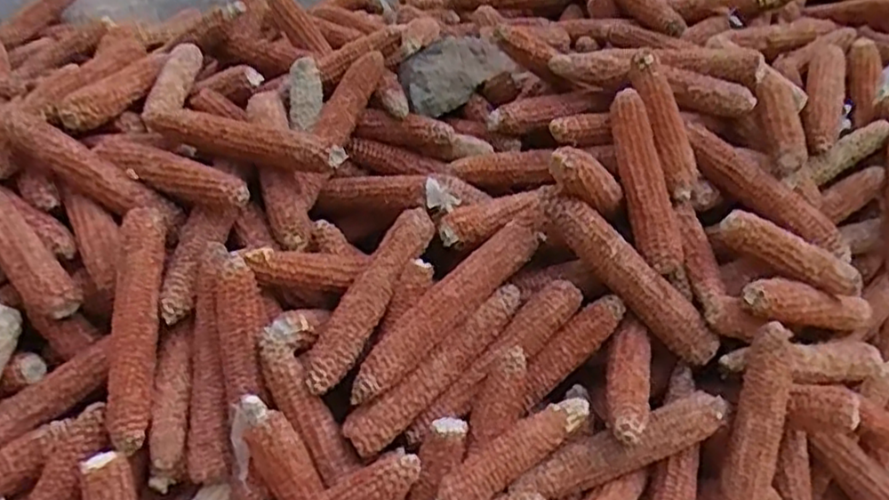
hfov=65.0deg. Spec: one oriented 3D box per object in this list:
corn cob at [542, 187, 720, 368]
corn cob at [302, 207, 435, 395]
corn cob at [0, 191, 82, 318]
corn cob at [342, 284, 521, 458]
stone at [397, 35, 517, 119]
[{"bbox_3d":[0.137,0.018,0.522,0.172,0.023,0.028,45,58,-2],"label":"corn cob"},{"bbox_3d":[-0.055,0.030,0.517,0.032,0.023,0.160,24,54,12],"label":"corn cob"},{"bbox_3d":[-0.331,-0.014,0.527,0.033,0.029,0.153,-36,64,-28],"label":"corn cob"},{"bbox_3d":[-0.004,0.084,0.504,0.160,0.024,0.027,-41,65,-14],"label":"corn cob"},{"bbox_3d":[0.014,-0.178,0.680,0.132,0.032,0.068,-30,61,-25],"label":"stone"}]

